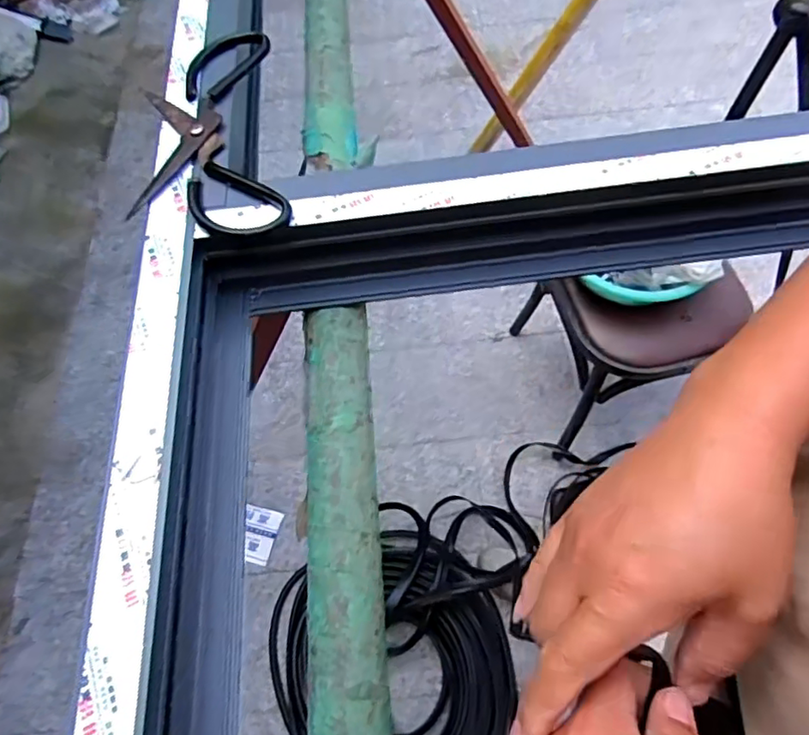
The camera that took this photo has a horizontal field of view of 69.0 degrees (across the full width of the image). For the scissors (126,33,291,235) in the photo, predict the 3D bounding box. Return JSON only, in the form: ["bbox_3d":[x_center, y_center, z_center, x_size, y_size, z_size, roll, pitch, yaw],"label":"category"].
[{"bbox_3d":[-0.162,-0.194,0.483,0.114,0.016,0.244,-11,61,-1],"label":"scissors"}]

